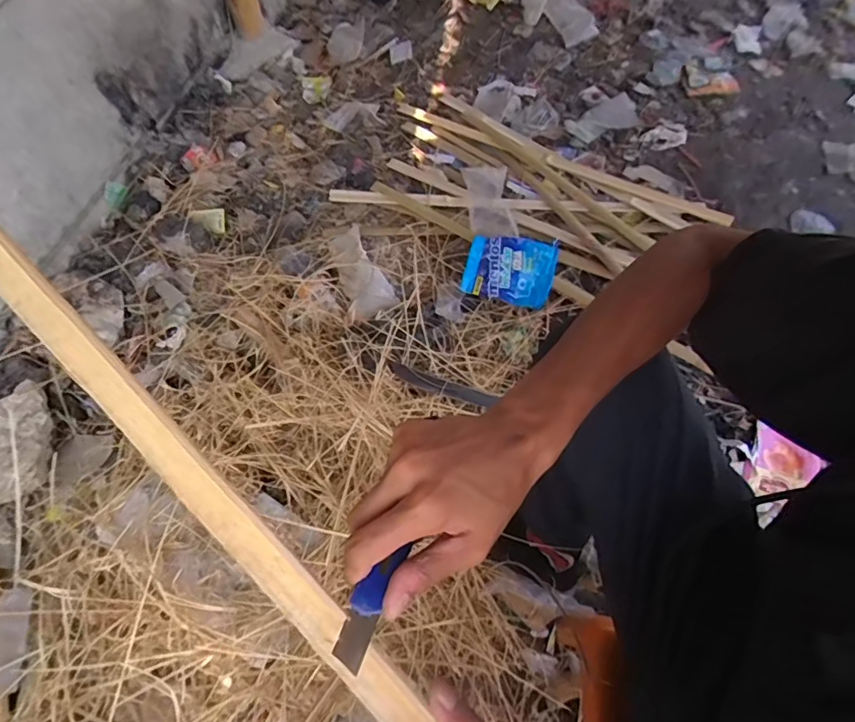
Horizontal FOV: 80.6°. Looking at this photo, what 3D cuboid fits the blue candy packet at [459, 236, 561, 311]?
[{"bbox_3d":[0.183,-0.202,1.112,0.188,0.141,0.029,14,16,3],"label":"blue candy packet"}]

